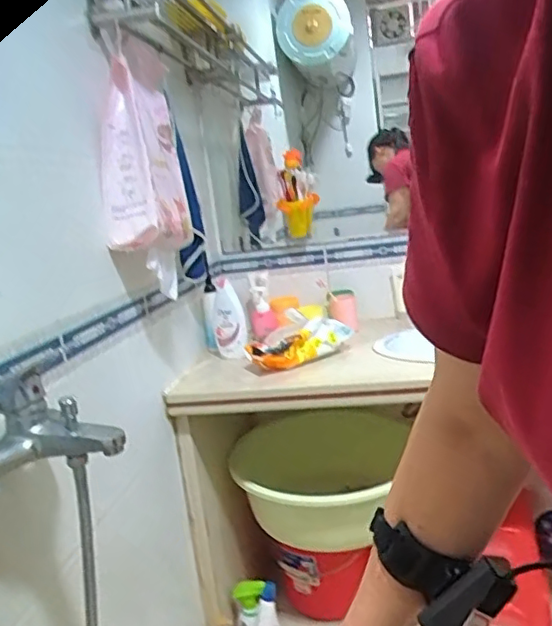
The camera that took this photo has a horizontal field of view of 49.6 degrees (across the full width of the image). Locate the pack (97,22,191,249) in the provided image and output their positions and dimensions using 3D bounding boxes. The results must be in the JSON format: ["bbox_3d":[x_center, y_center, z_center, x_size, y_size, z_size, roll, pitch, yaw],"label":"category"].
[{"bbox_3d":[-0.257,-0.313,1.146,0.106,0.432,0.241,-5,-16,9],"label":"pack"}]

